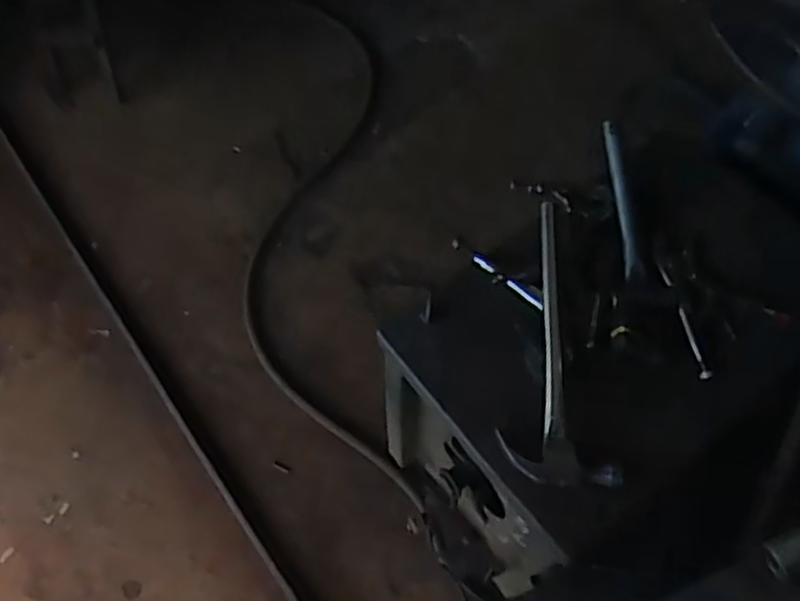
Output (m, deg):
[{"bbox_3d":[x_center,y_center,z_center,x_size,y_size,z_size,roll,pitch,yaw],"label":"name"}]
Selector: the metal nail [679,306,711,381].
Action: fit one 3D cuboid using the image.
[{"bbox_3d":[0.329,0.048,0.813,0.013,0.013,0.084,-13,65,-5],"label":"metal nail"}]

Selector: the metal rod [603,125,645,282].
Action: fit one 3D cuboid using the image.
[{"bbox_3d":[0.271,-0.123,0.875,0.022,0.020,0.213,-1,64,1],"label":"metal rod"}]

